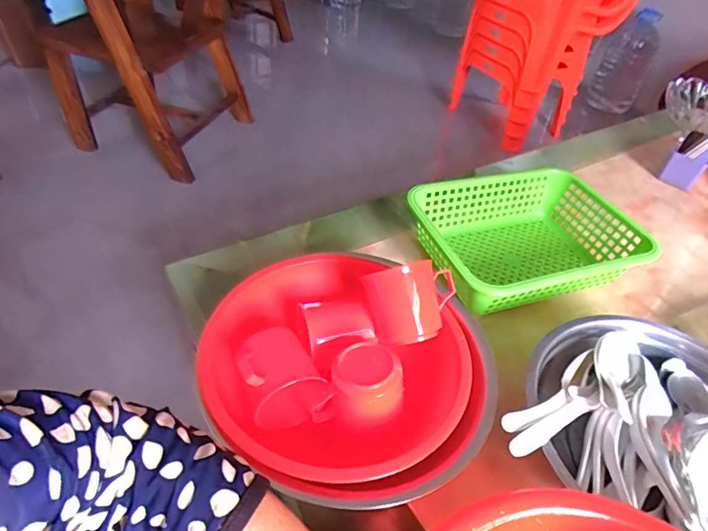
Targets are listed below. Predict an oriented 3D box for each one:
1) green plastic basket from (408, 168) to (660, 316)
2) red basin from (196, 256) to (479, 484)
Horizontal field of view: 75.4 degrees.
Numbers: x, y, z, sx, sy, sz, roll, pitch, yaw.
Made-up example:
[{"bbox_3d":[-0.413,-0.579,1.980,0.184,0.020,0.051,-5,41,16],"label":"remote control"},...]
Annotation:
[{"bbox_3d":[0.244,-0.035,0.654,0.296,0.083,0.226,-13,47,-19],"label":"green plastic basket"},{"bbox_3d":[-0.021,0.105,0.465,0.247,0.091,0.242,3,44,-3],"label":"red basin"}]

